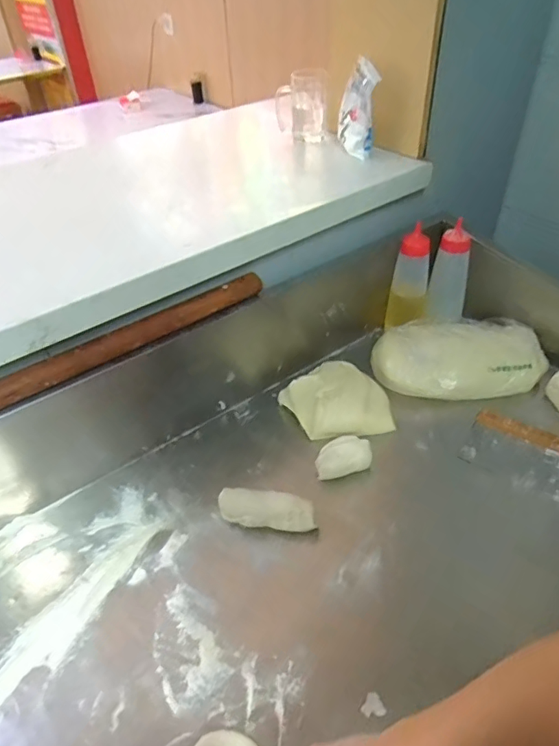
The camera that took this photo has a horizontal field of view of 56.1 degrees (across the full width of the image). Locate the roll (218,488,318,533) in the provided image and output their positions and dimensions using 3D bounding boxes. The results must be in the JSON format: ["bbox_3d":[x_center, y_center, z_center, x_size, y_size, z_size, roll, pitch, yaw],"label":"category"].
[{"bbox_3d":[-0.017,0.183,0.697,0.132,0.046,0.041,2,40,10],"label":"roll"}]

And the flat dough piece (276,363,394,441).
[{"bbox_3d":[0.095,0.043,0.841,0.157,0.044,0.149,-18,41,-15],"label":"flat dough piece"}]

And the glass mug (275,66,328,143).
[{"bbox_3d":[0.042,-0.509,1.000,0.098,0.115,0.069,-2,41,0],"label":"glass mug"}]

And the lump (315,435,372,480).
[{"bbox_3d":[0.093,0.123,0.766,0.082,0.025,0.052,-16,40,-13],"label":"lump"}]

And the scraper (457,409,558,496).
[{"bbox_3d":[0.353,0.113,0.773,0.146,0.014,0.114,20,46,28],"label":"scraper"}]

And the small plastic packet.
[{"bbox_3d":[0.137,-0.467,0.925,0.026,0.156,0.102,-18,56,-21],"label":"small plastic packet"}]

